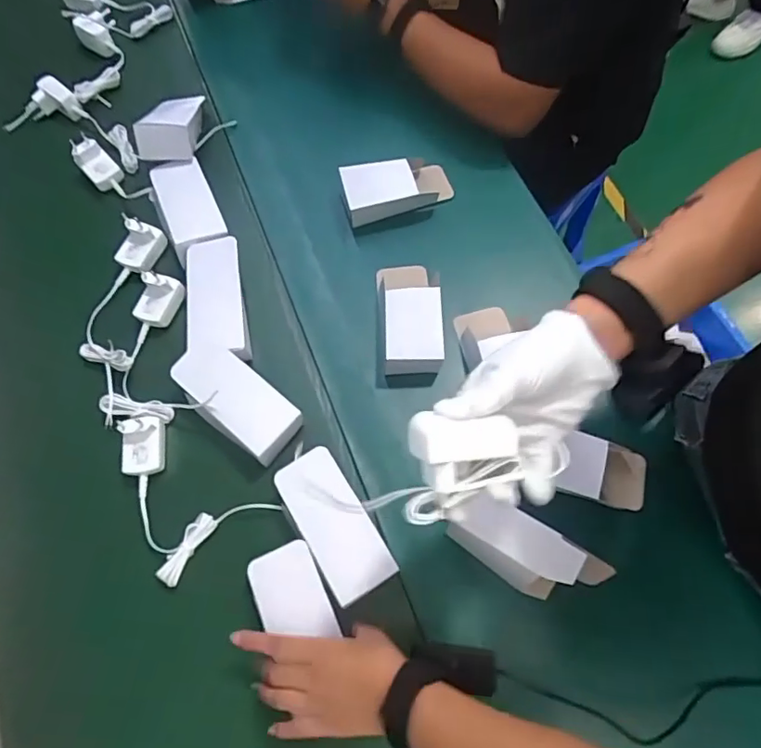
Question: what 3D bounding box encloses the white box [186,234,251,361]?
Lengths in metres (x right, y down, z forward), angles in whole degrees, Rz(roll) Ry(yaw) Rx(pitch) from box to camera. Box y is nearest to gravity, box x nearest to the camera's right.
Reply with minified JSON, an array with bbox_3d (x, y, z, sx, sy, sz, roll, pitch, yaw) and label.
[{"bbox_3d":[-0.191,-0.083,0.649,0.064,0.046,0.147,-11,69,-2],"label":"white box"}]

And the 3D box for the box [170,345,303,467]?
[{"bbox_3d":[-0.157,0.031,0.602,0.145,0.043,0.072,38,75,15],"label":"box"}]

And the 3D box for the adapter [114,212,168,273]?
[{"bbox_3d":[-0.302,-0.163,0.674,0.049,0.040,0.062,22,71,11],"label":"adapter"}]

